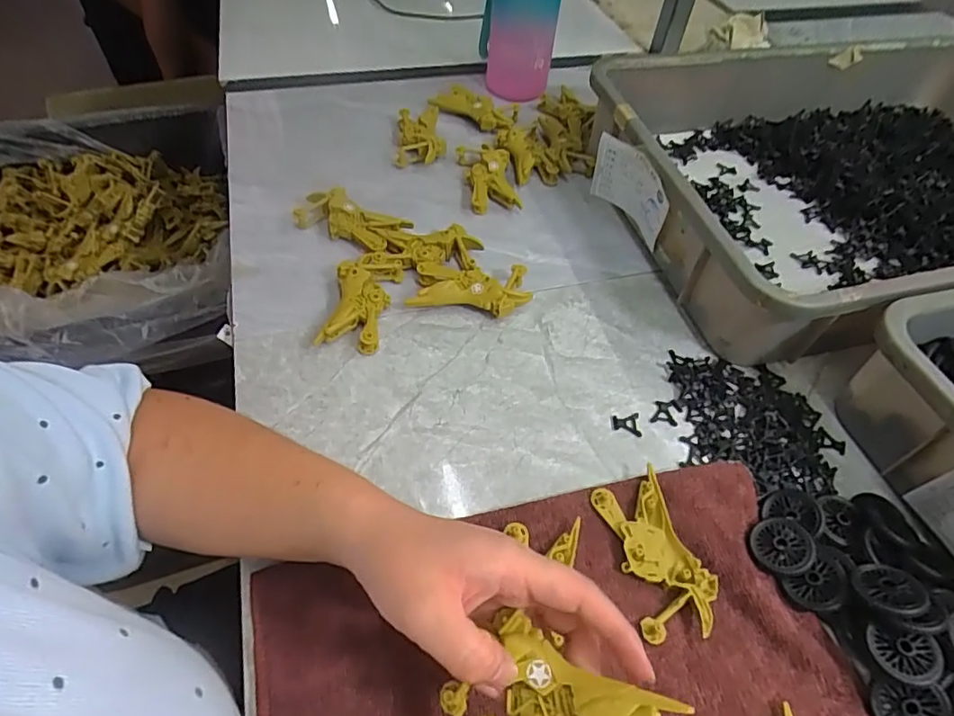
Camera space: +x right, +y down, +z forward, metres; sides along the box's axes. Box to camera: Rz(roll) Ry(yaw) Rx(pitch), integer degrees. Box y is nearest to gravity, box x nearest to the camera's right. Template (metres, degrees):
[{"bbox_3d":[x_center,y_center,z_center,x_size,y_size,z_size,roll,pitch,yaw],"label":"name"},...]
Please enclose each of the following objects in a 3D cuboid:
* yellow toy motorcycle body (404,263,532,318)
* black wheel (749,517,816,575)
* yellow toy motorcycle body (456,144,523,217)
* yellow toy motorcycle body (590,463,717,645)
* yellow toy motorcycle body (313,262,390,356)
[{"bbox_3d":[-0.006,-0.061,0.487,0.100,0.026,0.047,6,52,0],"label":"yellow toy motorcycle body"},{"bbox_3d":[0.199,0.123,0.363,0.039,0.005,0.036,-14,47,2],"label":"black wheel"},{"bbox_3d":[0.014,-0.195,0.590,0.052,0.021,0.101,-8,53,-10],"label":"yellow toy motorcycle body"},{"bbox_3d":[0.115,0.126,0.358,0.051,0.011,0.098,-9,53,-11],"label":"yellow toy motorcycle body"},{"bbox_3d":[-0.101,-0.043,0.468,0.048,0.023,0.079,7,52,1],"label":"yellow toy motorcycle body"}]

